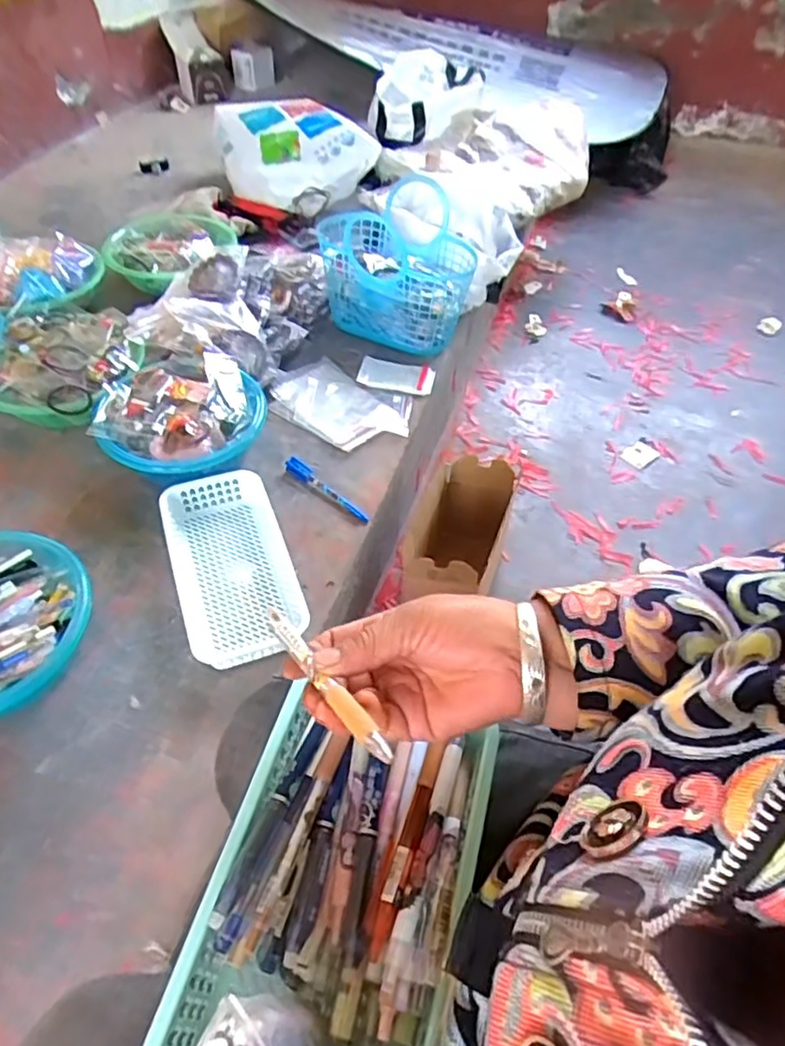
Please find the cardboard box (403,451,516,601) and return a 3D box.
[{"bbox_3d":[0.095,0.042,0.977,0.106,0.214,0.222,17,55,12],"label":"cardboard box"}]

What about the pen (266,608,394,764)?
[{"bbox_3d":[-0.035,0.077,0.319,0.011,0.007,0.124,-31,37,-21],"label":"pen"}]

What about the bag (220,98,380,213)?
[{"bbox_3d":[-0.231,-0.897,1.518,0.335,0.087,0.332,-13,55,-10],"label":"bag"}]

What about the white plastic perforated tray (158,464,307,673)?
[{"bbox_3d":[-0.197,0.051,0.791,0.140,0.039,0.271,-18,56,-13],"label":"white plastic perforated tray"}]

